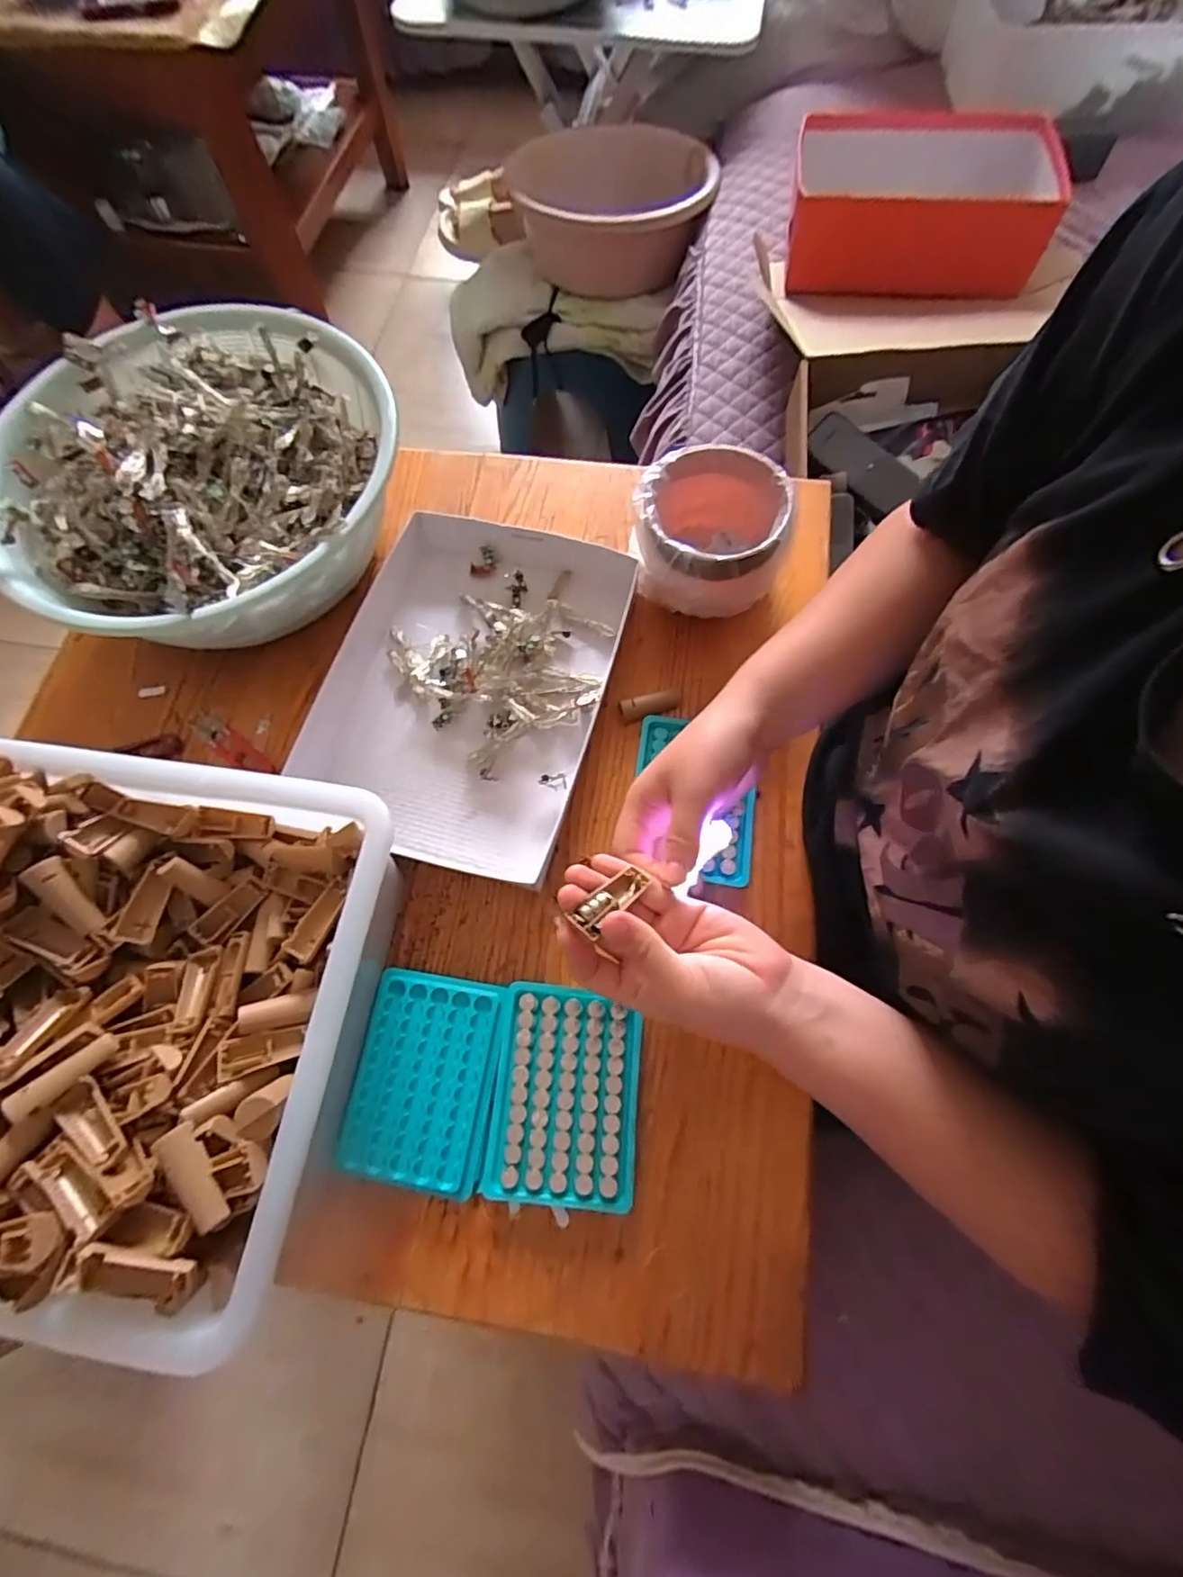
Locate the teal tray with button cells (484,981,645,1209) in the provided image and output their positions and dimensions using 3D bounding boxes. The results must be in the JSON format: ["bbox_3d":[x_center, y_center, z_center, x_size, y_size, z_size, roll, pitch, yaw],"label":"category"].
[{"bbox_3d":[-0.016,0.201,0.398,0.093,0.011,0.127,4,70,4],"label":"teal tray with button cells"}]

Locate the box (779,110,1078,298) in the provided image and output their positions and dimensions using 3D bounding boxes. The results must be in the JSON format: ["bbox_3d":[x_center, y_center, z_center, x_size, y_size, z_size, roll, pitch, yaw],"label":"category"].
[{"bbox_3d":[0.421,-0.731,0.746,0.321,0.082,0.220,7,70,5],"label":"box"}]

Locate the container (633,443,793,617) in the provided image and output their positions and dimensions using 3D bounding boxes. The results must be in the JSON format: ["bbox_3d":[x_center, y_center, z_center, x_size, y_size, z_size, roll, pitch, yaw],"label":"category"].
[{"bbox_3d":[0.098,-0.212,0.509,0.123,0.085,0.134,18,71,8],"label":"container"}]

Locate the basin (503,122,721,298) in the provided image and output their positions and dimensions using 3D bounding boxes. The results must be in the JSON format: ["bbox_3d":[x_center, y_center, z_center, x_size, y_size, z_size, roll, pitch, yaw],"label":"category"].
[{"bbox_3d":[0.040,-0.961,0.990,0.309,0.130,0.325,-1,70,2],"label":"basin"}]

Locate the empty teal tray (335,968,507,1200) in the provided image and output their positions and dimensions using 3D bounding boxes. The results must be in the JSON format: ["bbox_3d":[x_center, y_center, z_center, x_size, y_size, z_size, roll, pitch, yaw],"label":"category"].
[{"bbox_3d":[-0.112,0.195,0.407,0.092,0.015,0.129,5,70,4],"label":"empty teal tray"}]

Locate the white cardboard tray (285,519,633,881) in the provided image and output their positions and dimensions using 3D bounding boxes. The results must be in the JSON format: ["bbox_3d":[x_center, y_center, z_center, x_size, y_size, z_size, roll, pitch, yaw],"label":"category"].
[{"bbox_3d":[-0.104,-0.089,0.497,0.222,0.034,0.302,16,71,8],"label":"white cardboard tray"}]

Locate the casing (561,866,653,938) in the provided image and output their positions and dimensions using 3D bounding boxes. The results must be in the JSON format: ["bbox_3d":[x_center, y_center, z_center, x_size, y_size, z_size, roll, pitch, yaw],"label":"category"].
[{"bbox_3d":[0.010,0.061,0.322,0.016,0.011,0.049,41,48,15],"label":"casing"}]

